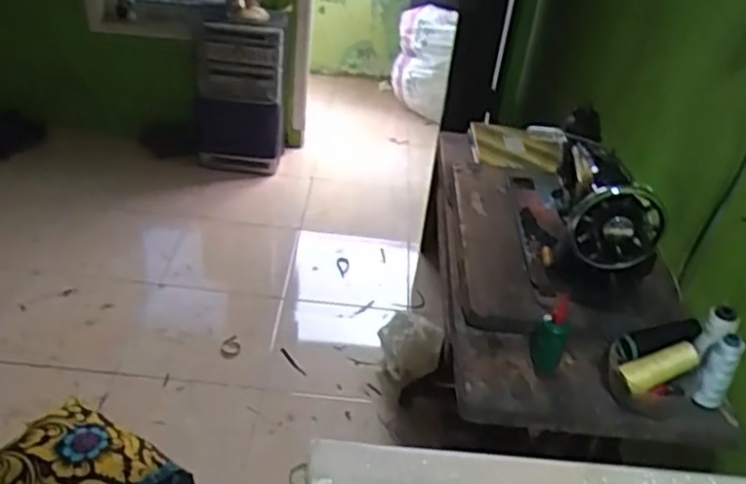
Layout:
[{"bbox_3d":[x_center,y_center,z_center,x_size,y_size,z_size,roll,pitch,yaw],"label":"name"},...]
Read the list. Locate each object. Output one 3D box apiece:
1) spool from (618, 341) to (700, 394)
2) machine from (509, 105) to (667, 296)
[{"bbox_3d":[0.398,0.173,0.983,0.116,0.035,0.037,-19,39,-9],"label":"spool"},{"bbox_3d":[0.365,-0.088,1.241,0.168,0.212,0.390,5,33,-3],"label":"machine"}]

